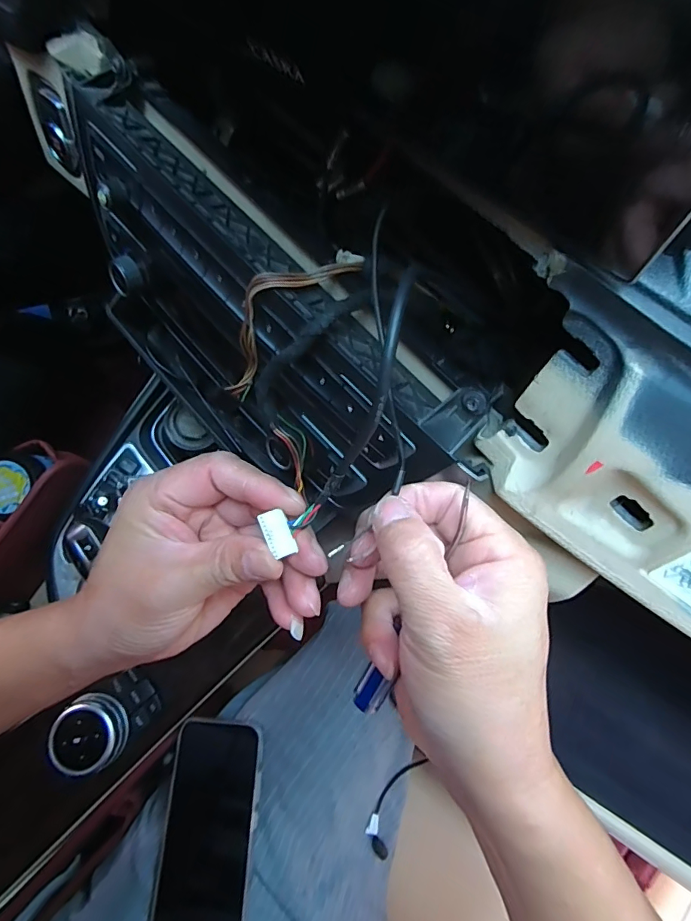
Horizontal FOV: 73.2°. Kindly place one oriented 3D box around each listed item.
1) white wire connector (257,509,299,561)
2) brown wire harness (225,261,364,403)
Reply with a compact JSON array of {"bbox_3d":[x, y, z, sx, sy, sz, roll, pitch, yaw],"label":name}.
[{"bbox_3d":[-0.029,0.032,0.201,0.011,0.006,0.018,-28,78,-9],"label":"white wire connector"},{"bbox_3d":[-0.040,-0.077,0.254,0.103,0.039,0.010,-44,36,18],"label":"brown wire harness"}]

